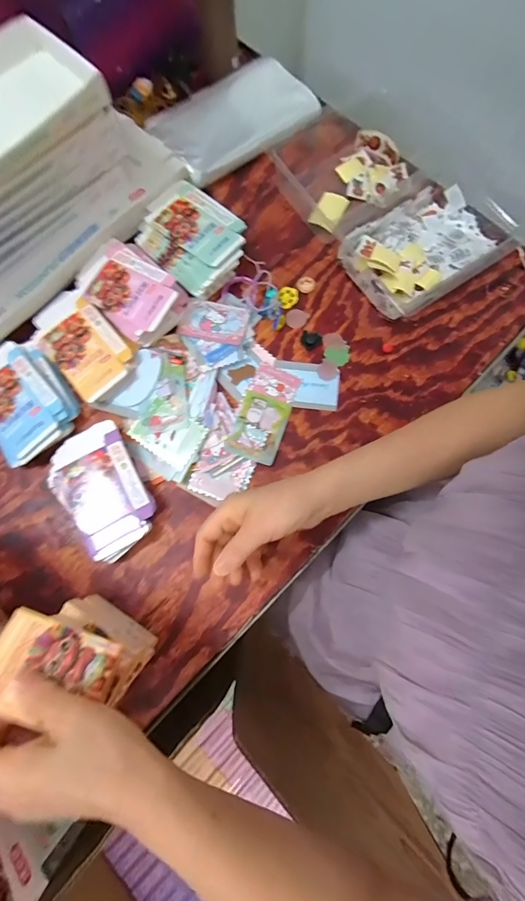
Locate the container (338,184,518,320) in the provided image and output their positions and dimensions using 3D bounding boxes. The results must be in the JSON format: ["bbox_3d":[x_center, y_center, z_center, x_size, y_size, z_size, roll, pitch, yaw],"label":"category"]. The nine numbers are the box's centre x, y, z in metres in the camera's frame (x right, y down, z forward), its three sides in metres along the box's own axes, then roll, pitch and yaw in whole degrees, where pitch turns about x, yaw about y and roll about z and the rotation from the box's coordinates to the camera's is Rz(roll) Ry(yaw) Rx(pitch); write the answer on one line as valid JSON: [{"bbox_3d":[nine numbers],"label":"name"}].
[{"bbox_3d":[0.229,-0.288,0.508,0.229,0.049,0.153,-35,78,-7],"label":"container"}]

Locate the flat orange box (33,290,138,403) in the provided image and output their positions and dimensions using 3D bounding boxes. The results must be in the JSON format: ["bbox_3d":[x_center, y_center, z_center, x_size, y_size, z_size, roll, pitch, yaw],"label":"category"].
[{"bbox_3d":[-0.238,-0.142,0.482,0.152,0.013,0.089,44,81,10],"label":"flat orange box"}]

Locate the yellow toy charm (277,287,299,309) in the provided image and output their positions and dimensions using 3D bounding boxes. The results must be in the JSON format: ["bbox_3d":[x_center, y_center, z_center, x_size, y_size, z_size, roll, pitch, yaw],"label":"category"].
[{"bbox_3d":[0.036,-0.215,0.512,0.028,0.007,0.029,3,76,2],"label":"yellow toy charm"}]

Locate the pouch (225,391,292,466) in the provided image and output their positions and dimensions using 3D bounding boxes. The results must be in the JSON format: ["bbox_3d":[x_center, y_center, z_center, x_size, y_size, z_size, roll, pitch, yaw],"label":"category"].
[{"bbox_3d":[-0.004,-0.031,0.471,0.063,0.007,0.087,19,77,5],"label":"pouch"}]

